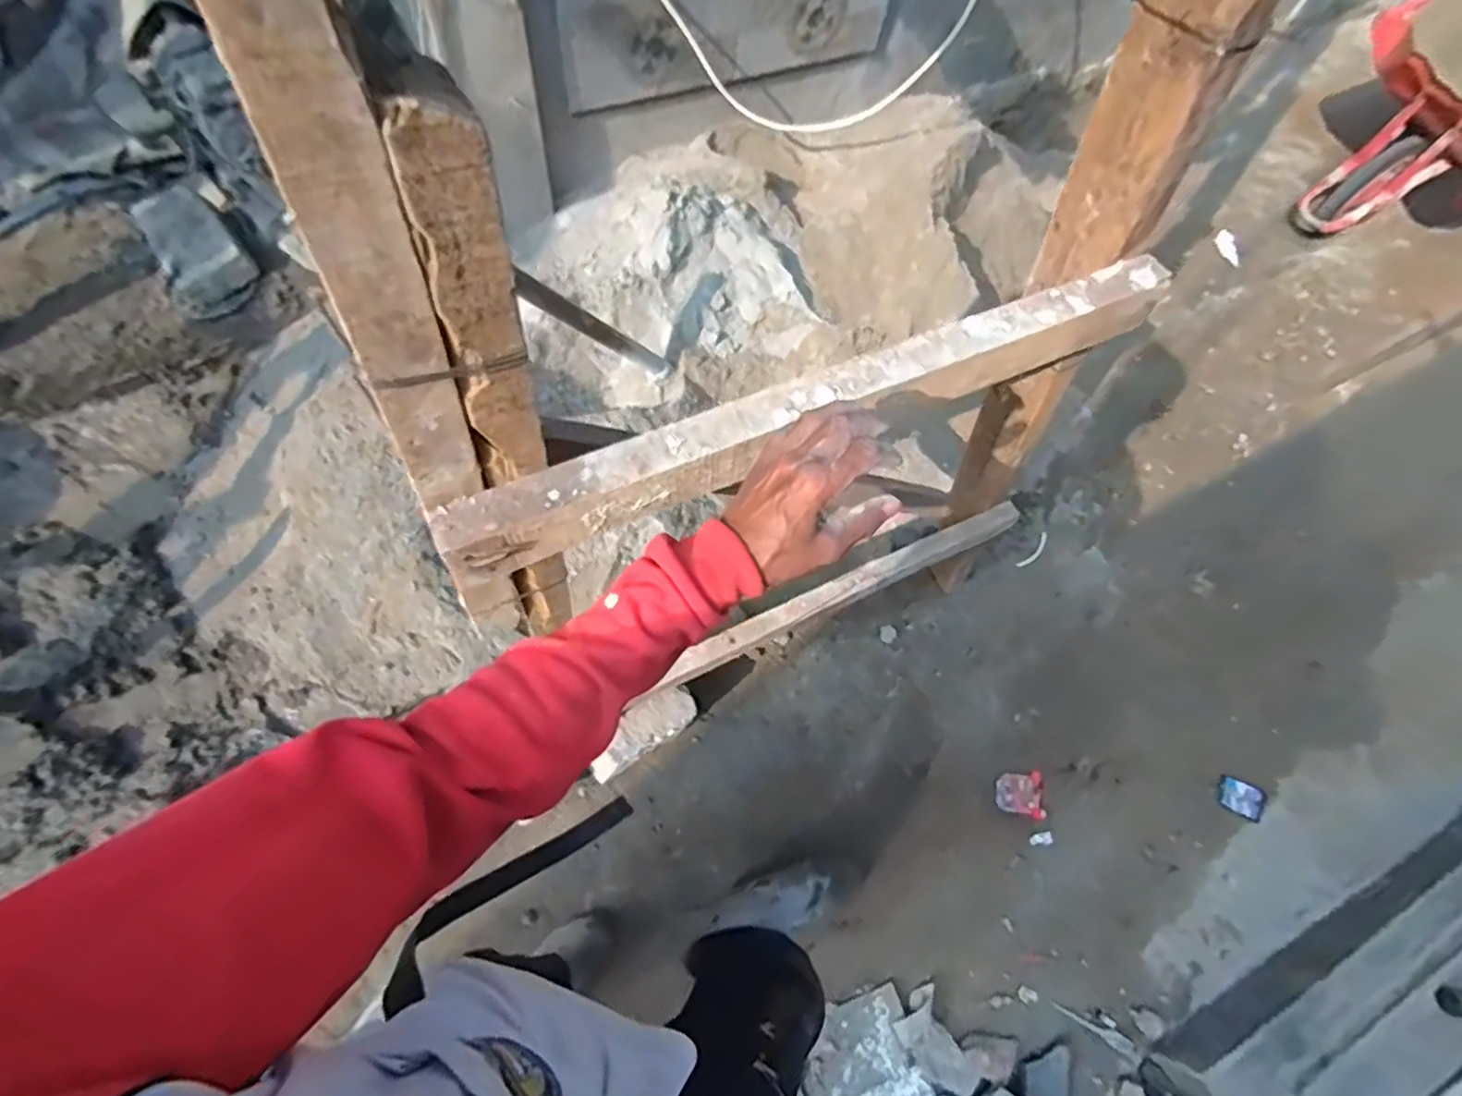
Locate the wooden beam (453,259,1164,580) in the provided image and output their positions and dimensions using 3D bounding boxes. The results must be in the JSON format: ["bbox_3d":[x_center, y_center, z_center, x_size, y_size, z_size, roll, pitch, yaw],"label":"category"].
[{"bbox_3d":[0.100,-0.131,0.574,0.712,0.059,0.056,-23,69,-12],"label":"wooden beam"}]

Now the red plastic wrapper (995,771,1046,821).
[{"bbox_3d":[0.619,0.527,1.358,0.105,0.014,0.090,6,67,-5],"label":"red plastic wrapper"}]

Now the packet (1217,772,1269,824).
[{"bbox_3d":[1.132,0.553,1.407,0.087,0.012,0.078,25,78,24],"label":"packet"}]

